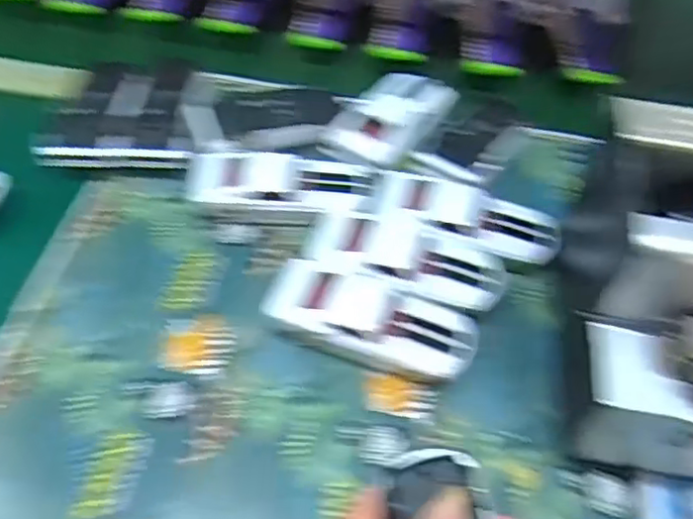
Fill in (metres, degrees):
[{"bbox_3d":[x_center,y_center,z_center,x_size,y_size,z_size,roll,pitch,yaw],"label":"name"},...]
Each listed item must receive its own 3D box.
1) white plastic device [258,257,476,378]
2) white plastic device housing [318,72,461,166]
[{"bbox_3d":[0.016,0.044,0.439,0.138,0.030,0.057,17,57,11],"label":"white plastic device"},{"bbox_3d":[0.039,-0.123,0.562,0.080,0.029,0.130,23,59,14],"label":"white plastic device housing"}]

